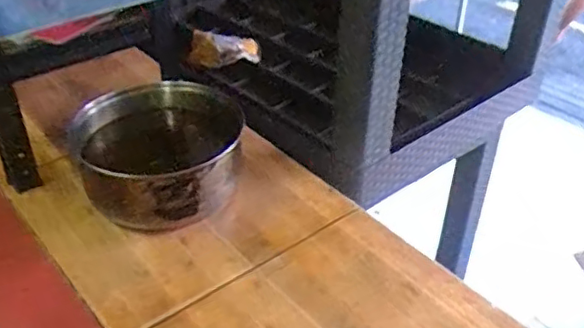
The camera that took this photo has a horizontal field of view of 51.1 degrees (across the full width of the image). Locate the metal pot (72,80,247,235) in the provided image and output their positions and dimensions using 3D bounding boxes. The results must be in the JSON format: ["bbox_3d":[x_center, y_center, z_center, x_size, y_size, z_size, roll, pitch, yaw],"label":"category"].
[{"bbox_3d":[-0.203,-0.012,0.942,0.243,0.120,0.251,1,37,0],"label":"metal pot"}]

